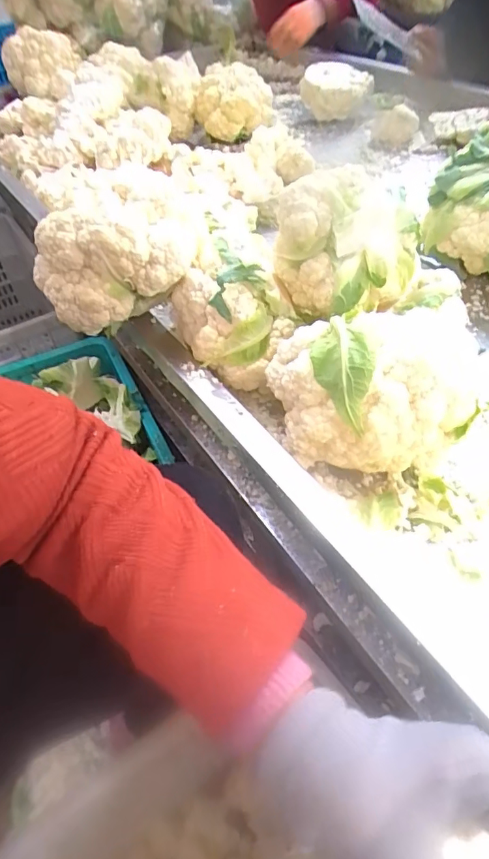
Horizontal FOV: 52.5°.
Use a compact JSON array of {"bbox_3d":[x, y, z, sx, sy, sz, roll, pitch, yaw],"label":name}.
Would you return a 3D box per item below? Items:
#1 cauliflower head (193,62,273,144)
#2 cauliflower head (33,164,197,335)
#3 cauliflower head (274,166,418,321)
[{"bbox_3d":[-0.027,-0.718,1.088,0.166,0.156,0.159,-1,47,3],"label":"cauliflower head"},{"bbox_3d":[-0.132,-0.191,0.513,0.178,0.108,0.121,-12,48,-7],"label":"cauliflower head"},{"bbox_3d":[0.104,-0.187,0.510,0.120,0.117,0.110,-2,47,2],"label":"cauliflower head"}]

